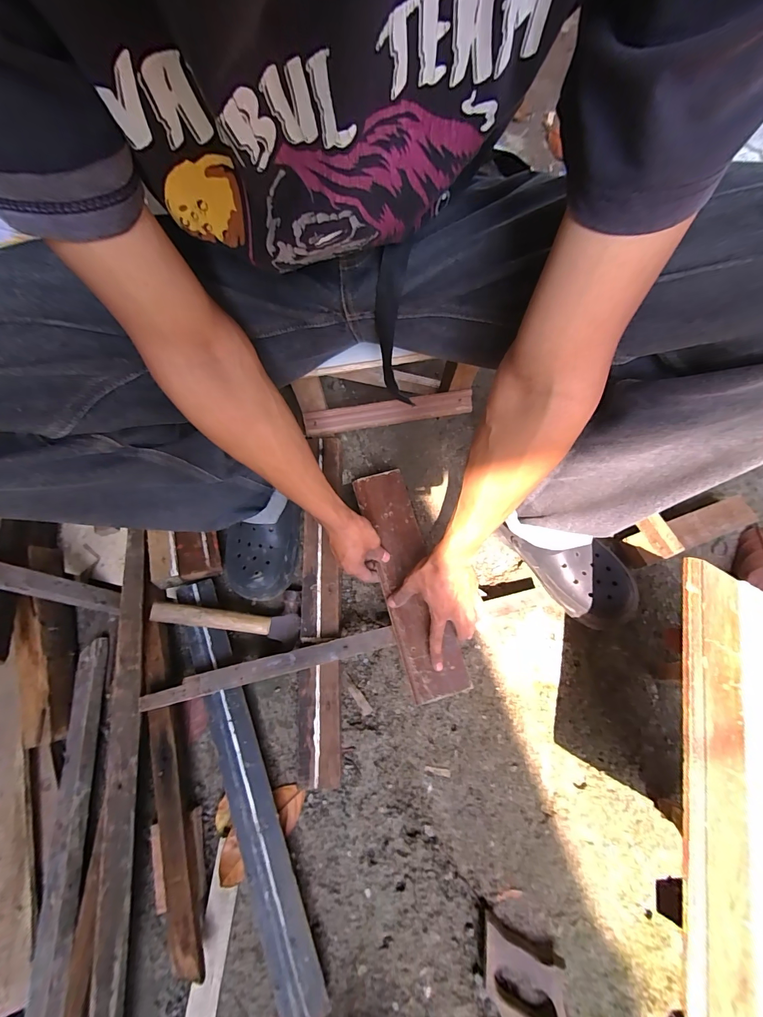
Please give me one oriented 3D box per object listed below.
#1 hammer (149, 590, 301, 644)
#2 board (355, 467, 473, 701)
[{"bbox_3d":[-0.232,0.162,0.568,0.208,0.025,0.075,8,72,-19],"label":"hammer"},{"bbox_3d":[0.038,0.100,0.566,0.088,0.011,0.347,-14,69,-2],"label":"board"}]

